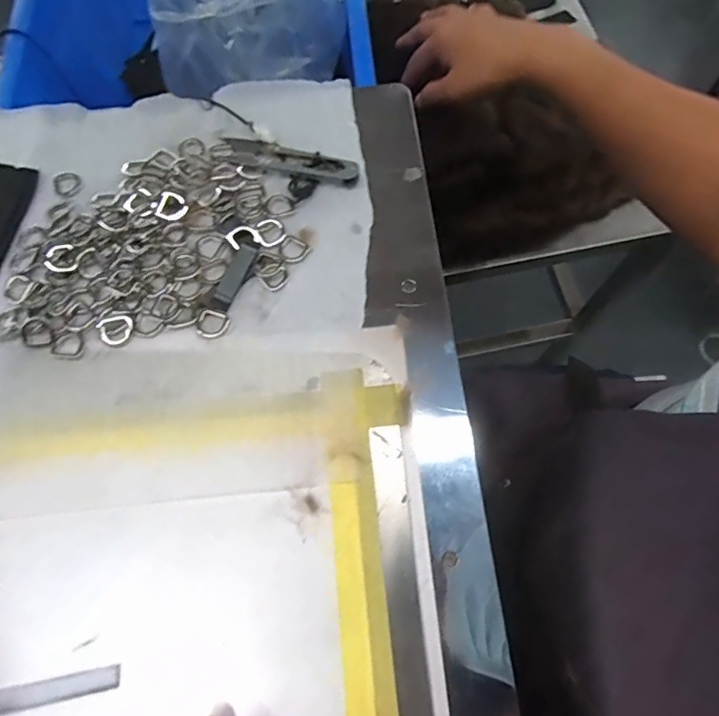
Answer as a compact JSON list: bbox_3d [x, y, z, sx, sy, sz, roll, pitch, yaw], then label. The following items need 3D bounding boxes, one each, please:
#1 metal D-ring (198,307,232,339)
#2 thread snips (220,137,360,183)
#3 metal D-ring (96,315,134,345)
[{"bbox_3d":[-0.090,-0.020,0.311,0.020,0.004,0.020,0,69,0],"label":"metal D-ring"},{"bbox_3d":[-0.048,-0.136,0.347,0.095,0.007,0.022,14,70,5],"label":"thread snips"},{"bbox_3d":[-0.149,-0.018,0.308,0.022,0.004,0.019,5,69,2],"label":"metal D-ring"}]

